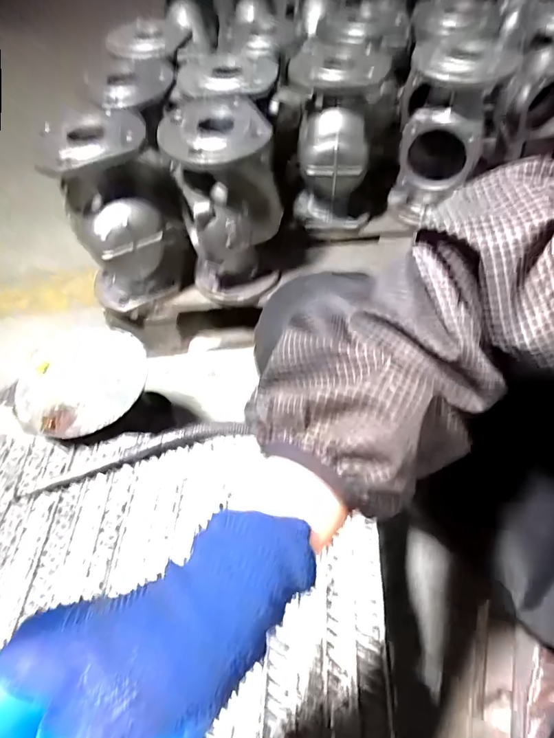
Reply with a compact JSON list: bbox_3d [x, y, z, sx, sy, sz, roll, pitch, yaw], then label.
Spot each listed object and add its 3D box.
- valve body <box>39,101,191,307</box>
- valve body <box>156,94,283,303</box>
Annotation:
[{"bbox_3d":[-0.246,-0.229,0.706,0.168,0.283,0.150,-39,62,-23],"label":"valve body"},{"bbox_3d":[-0.080,-0.272,0.743,0.160,0.292,0.206,-9,54,-4],"label":"valve body"}]

